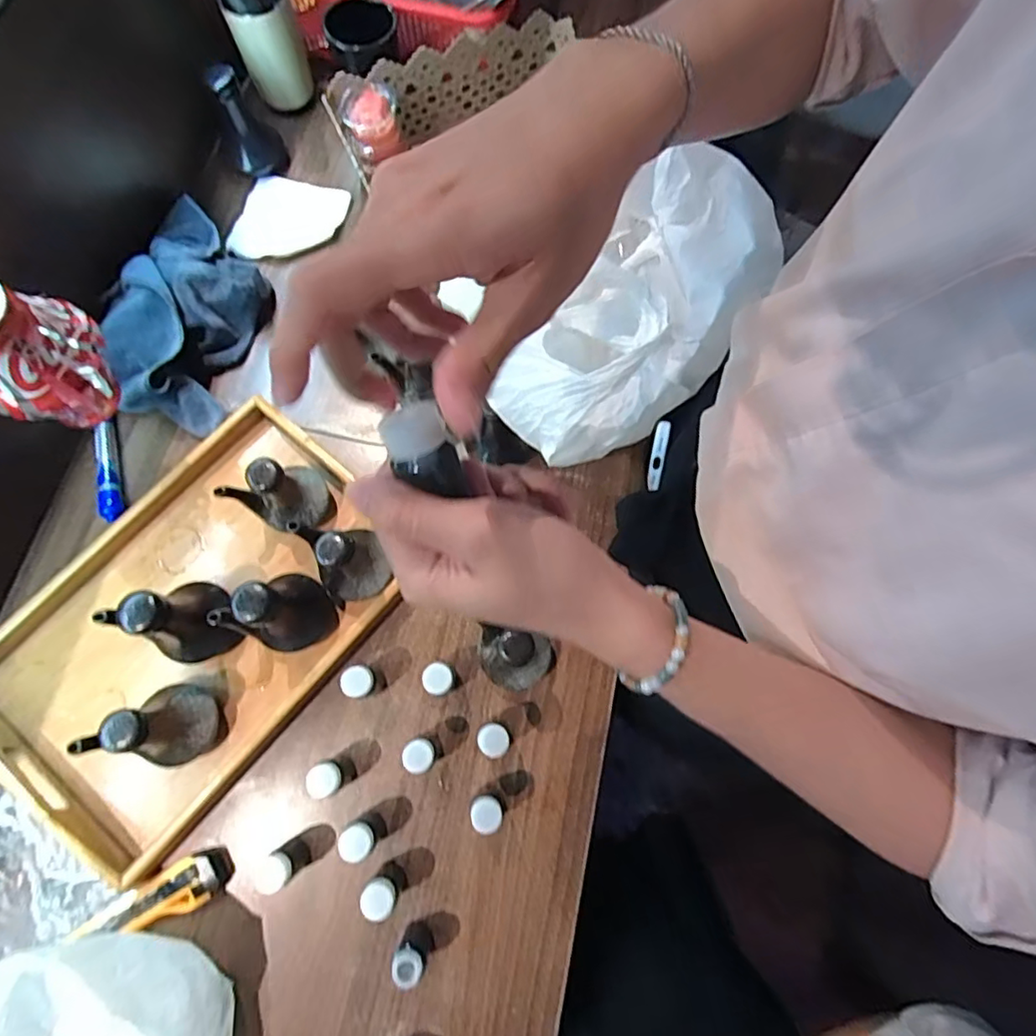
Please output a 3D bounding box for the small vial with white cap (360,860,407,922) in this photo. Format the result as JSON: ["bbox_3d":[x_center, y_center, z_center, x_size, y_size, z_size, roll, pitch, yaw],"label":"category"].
[{"bbox_3d":[-0.110,0.306,0.482,0.027,0.056,0.027,0,74,-2],"label":"small vial with white cap"}]

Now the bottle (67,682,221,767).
[{"bbox_3d":[-0.297,0.171,0.485,0.067,0.093,0.063,0,74,-2],"label":"bottle"}]

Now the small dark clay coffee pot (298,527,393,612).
[{"bbox_3d":[-0.154,0.037,0.528,0.066,0.096,0.070,0,74,-2],"label":"small dark clay coffee pot"}]

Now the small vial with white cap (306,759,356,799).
[{"bbox_3d":[-0.161,0.222,0.504,0.027,0.052,0.026,0,74,-2],"label":"small vial with white cap"}]

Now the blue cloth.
[{"bbox_3d":[-0.344,-0.224,0.612,0.127,0.074,0.252,10,74,1],"label":"blue cloth"}]

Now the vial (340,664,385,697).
[{"bbox_3d":[-0.138,0.146,0.522,0.025,0.063,0.025,-12,75,-5],"label":"vial"}]

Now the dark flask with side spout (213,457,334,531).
[{"bbox_3d":[-0.215,-0.024,0.539,0.072,0.098,0.065,28,75,6],"label":"dark flask with side spout"}]

